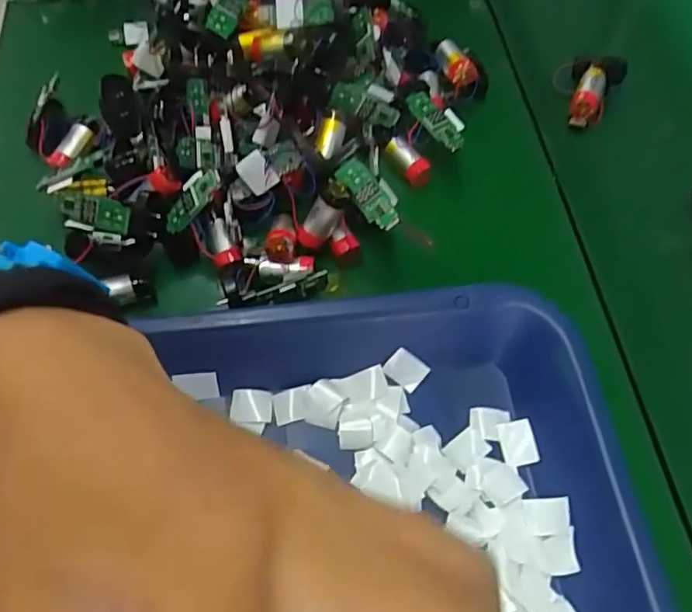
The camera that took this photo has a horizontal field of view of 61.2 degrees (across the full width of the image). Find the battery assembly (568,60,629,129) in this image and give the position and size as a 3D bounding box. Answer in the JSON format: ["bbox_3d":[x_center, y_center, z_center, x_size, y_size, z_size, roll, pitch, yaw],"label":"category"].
[{"bbox_3d":[0.159,-0.139,0.380,0.031,0.023,0.052,22,66,12],"label":"battery assembly"}]

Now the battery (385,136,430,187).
[{"bbox_3d":[0.036,-0.085,0.345,0.012,0.017,0.028,-32,67,-14],"label":"battery"}]

